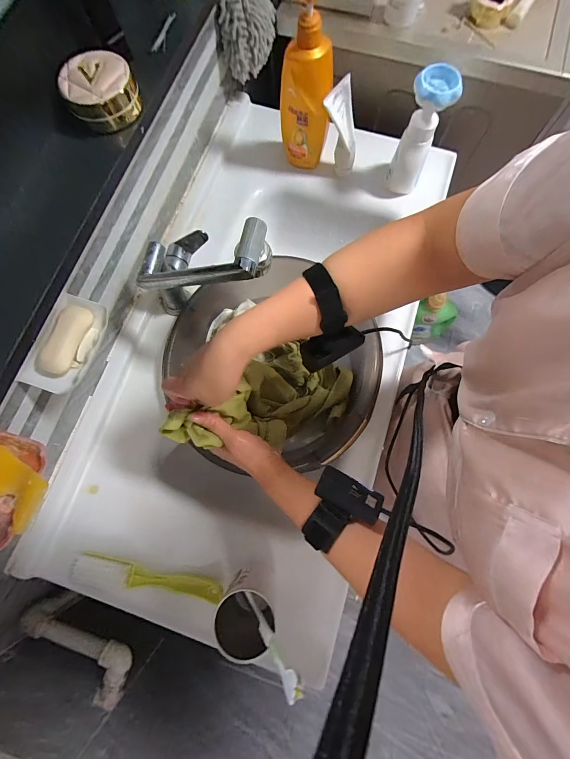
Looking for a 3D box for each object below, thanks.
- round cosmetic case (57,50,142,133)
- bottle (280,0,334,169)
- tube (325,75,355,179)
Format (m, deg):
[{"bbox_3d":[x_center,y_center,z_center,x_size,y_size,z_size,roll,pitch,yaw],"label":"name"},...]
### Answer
[{"bbox_3d":[-0.195,-0.307,0.331,0.071,0.035,0.067,0,76,1],"label":"round cosmetic case"},{"bbox_3d":[0.037,-0.514,0.565,0.089,0.287,0.055,-5,76,0],"label":"bottle"},{"bbox_3d":[0.111,-0.488,0.619,0.070,0.153,0.053,11,77,4],"label":"tube"}]

